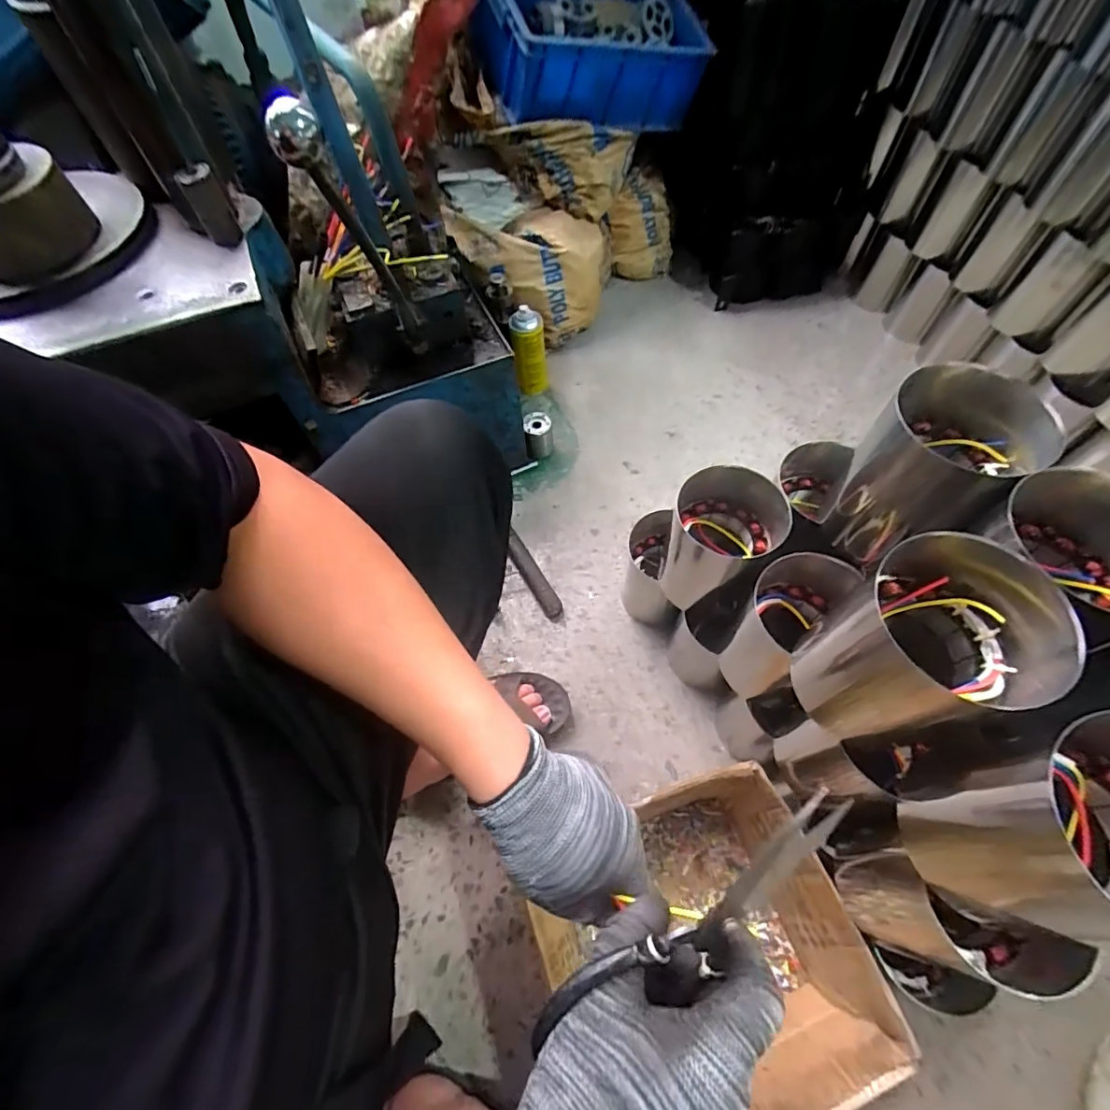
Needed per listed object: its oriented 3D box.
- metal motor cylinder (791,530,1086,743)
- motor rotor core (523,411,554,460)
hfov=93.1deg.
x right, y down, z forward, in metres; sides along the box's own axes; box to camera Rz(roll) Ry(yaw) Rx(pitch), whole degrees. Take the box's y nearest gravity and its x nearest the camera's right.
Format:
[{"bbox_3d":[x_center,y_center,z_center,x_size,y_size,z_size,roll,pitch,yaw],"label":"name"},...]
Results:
[{"bbox_3d":[0.289,0.079,0.423,0.119,0.172,0.115,-17,61,-6],"label":"metal motor cylinder"},{"bbox_3d":[-0.031,-0.225,0.999,0.052,0.075,0.057,-9,61,-2],"label":"motor rotor core"}]

